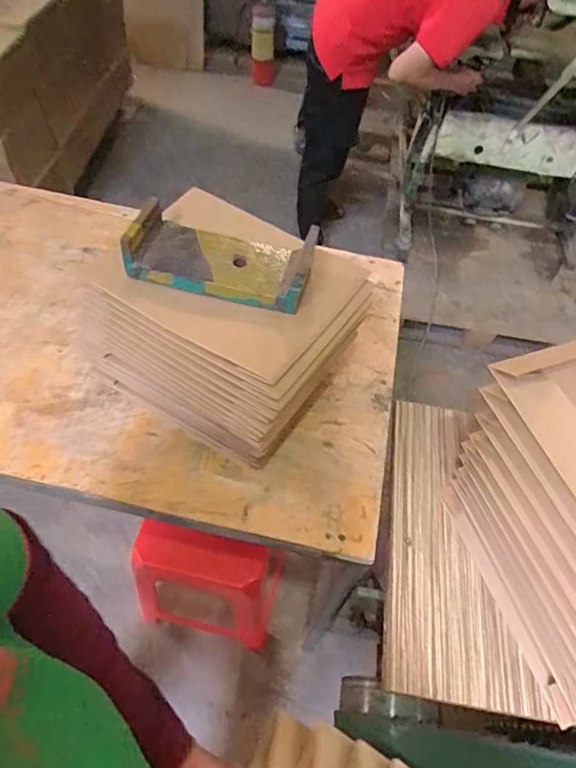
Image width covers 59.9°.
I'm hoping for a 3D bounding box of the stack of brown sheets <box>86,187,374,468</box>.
[{"bbox_3d":[-0.078,-0.071,0.722,0.311,0.206,0.268,31,58,16],"label":"stack of brown sheets"}]

